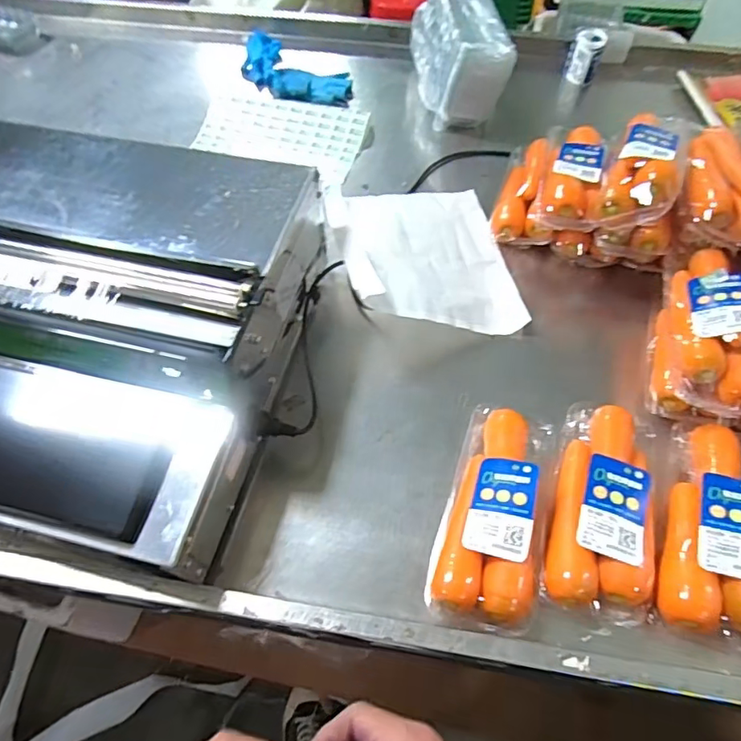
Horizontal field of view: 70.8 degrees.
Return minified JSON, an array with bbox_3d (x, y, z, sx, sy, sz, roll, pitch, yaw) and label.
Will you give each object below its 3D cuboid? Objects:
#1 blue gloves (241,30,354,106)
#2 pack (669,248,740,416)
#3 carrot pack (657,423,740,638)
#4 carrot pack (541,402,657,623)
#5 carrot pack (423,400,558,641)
[{"bbox_3d":[-0.150,-0.565,0.997,0.281,0.042,0.134,40,66,22],"label":"blue gloves"},{"bbox_3d":[0.397,-0.057,0.589,0.094,0.063,0.223,12,59,7],"label":"pack"},{"bbox_3d":[0.347,0.145,0.510,0.099,0.062,0.227,18,60,11],"label":"carrot pack"},{"bbox_3d":[0.240,0.129,0.525,0.099,0.040,0.218,16,59,9],"label":"carrot pack"},{"bbox_3d":[0.129,0.136,0.524,0.098,0.058,0.224,16,59,10],"label":"carrot pack"}]

